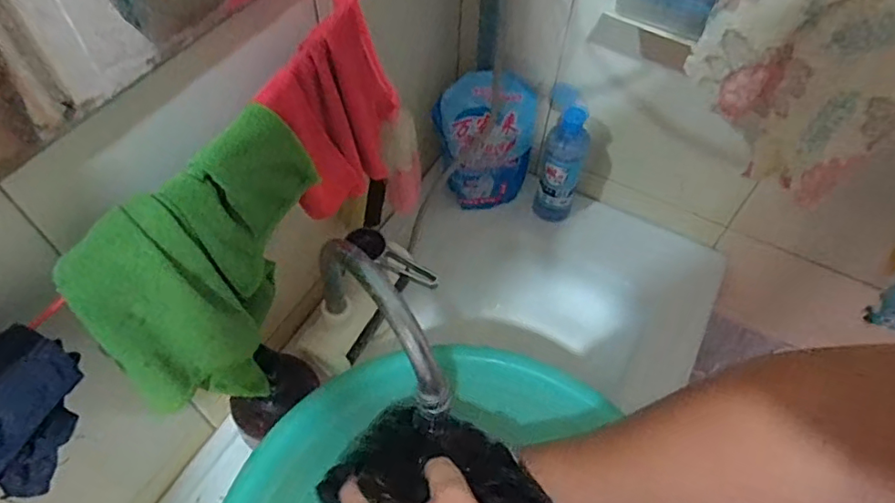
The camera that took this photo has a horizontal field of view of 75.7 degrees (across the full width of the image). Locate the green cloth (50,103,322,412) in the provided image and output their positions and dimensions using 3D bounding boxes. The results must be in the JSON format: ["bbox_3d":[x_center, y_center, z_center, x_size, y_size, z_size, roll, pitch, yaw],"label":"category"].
[{"bbox_3d":[-0.143,0.010,0.373,0.056,0.140,0.165,22,57,13],"label":"green cloth"}]

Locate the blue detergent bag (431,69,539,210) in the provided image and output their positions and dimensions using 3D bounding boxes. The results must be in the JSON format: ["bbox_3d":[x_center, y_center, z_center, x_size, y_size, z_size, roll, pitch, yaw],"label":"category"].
[{"bbox_3d":[0.045,-0.133,0.715,0.122,0.165,0.067,4,54,1],"label":"blue detergent bag"}]

